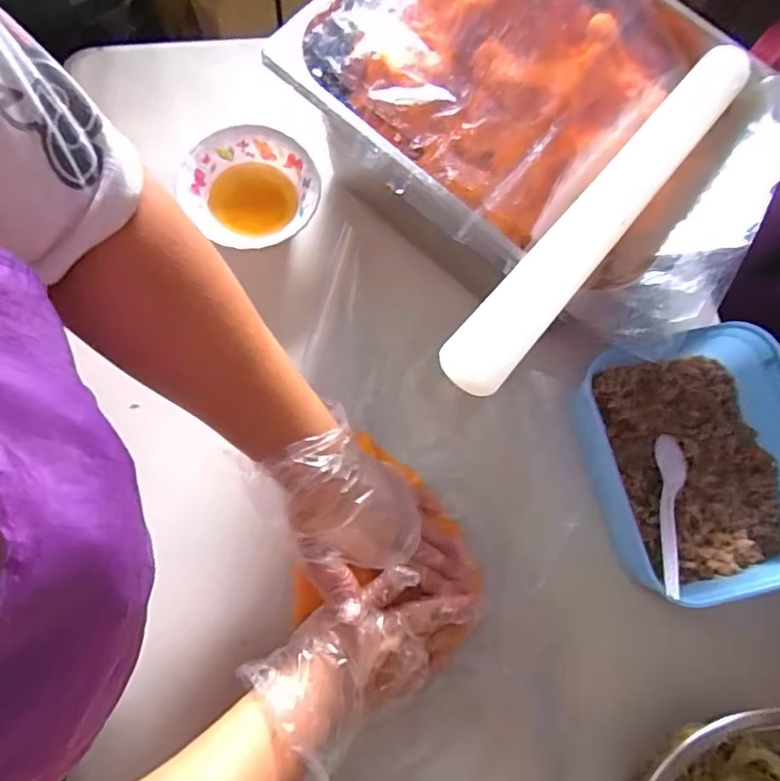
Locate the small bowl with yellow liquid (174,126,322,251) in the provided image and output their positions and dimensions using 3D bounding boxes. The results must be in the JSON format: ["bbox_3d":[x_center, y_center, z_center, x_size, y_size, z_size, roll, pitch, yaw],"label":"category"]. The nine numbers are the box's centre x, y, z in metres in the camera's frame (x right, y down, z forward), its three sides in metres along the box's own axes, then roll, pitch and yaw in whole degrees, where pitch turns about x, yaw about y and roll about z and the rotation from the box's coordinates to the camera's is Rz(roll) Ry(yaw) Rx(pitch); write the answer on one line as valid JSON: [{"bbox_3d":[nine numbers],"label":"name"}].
[{"bbox_3d":[-0.120,-0.177,0.506,0.110,0.040,0.111,1,74,-2],"label":"small bowl with yellow liquid"}]

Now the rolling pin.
[{"bbox_3d":[0.147,-0.126,0.375,0.041,0.040,0.338,39,75,7],"label":"rolling pin"}]

